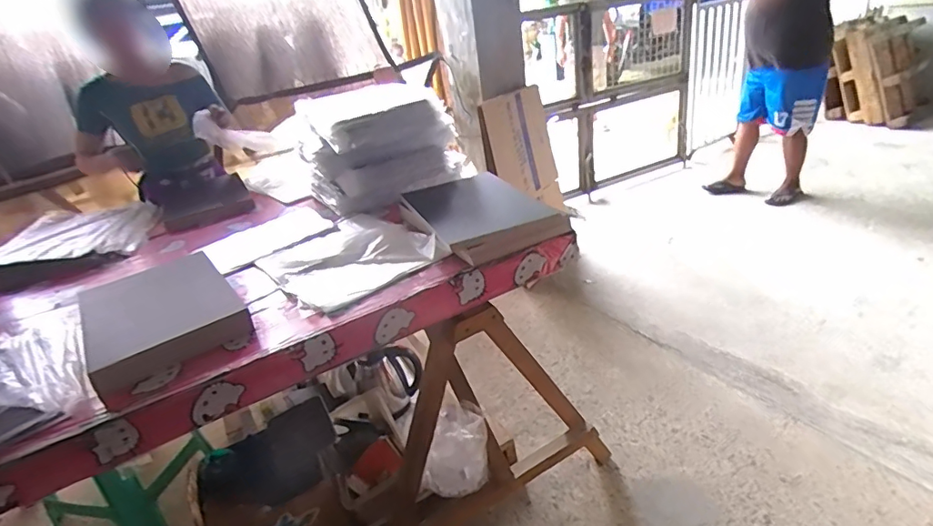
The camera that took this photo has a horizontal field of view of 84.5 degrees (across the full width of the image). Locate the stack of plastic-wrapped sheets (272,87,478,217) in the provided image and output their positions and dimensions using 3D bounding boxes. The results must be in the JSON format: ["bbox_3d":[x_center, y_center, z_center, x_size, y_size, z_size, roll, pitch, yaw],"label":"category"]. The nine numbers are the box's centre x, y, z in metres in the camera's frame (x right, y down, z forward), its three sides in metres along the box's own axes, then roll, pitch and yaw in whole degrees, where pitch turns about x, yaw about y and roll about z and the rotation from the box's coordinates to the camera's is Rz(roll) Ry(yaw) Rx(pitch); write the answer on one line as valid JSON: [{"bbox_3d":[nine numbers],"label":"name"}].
[{"bbox_3d":[-0.263,-0.342,1.529,0.414,0.259,0.413,-20,30,-20],"label":"stack of plastic-wrapped sheets"}]

